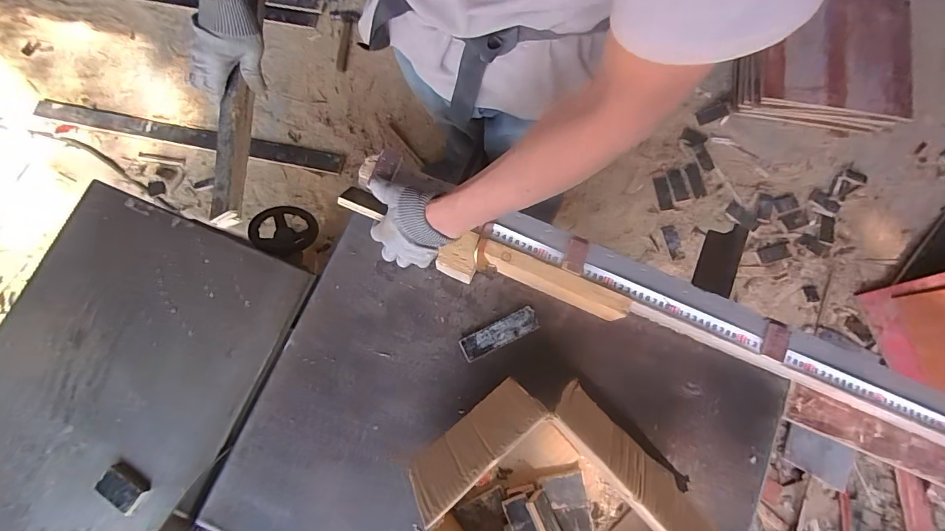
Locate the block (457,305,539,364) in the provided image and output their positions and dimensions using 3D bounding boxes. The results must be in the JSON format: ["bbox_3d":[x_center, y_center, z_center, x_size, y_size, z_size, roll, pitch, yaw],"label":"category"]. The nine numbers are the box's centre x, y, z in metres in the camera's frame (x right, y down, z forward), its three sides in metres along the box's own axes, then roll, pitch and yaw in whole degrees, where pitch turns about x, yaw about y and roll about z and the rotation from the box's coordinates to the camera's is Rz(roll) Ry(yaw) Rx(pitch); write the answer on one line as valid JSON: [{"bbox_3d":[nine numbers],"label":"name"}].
[{"bbox_3d":[0.040,0.101,0.624,0.119,0.013,0.038,-26,79,-7],"label":"block"}]

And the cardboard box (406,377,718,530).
[{"bbox_3d":[0.116,0.321,0.519,0.266,0.123,0.361,-44,82,-10],"label":"cardboard box"}]

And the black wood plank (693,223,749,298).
[{"bbox_3d":[0.430,-0.008,0.737,0.011,0.068,0.135,35,72,-33],"label":"black wood plank"}]

